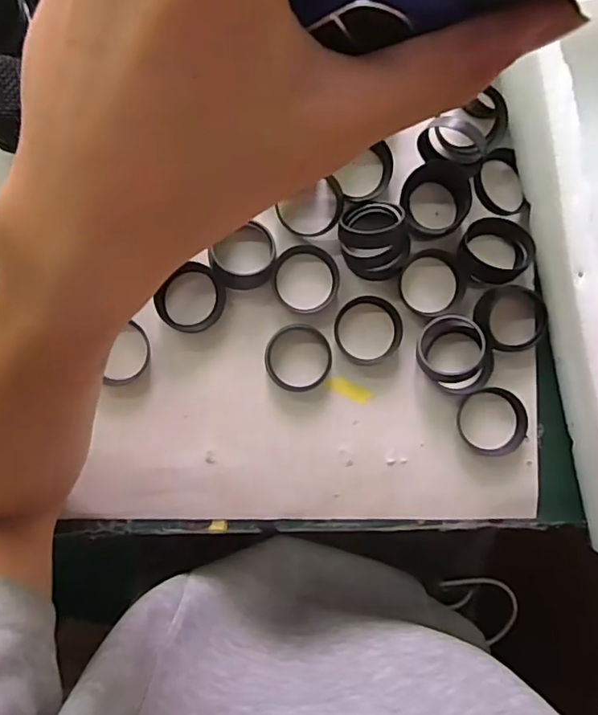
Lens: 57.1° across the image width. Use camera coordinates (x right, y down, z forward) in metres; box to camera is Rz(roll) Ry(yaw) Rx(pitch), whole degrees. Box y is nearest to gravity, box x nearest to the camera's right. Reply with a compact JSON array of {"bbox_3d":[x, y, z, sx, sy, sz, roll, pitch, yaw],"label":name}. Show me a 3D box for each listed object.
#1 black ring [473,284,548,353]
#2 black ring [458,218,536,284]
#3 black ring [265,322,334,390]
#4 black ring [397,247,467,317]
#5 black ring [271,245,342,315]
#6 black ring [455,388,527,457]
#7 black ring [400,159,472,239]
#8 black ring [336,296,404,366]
[{"bbox_3d":[0.140,-0.026,0.359,0.046,0.017,0.044,0,87,-2],"label":"black ring"},{"bbox_3d":[0.128,-0.070,0.362,0.042,0.016,0.044,0,87,-2],"label":"black ring"},{"bbox_3d":[0.000,0.000,0.357,0.044,0.005,0.044,0,87,-2],"label":"black ring"},{"bbox_3d":[0.089,-0.050,0.362,0.043,0.010,0.044,0,87,-2],"label":"black ring"},{"bbox_3d":[0.005,-0.051,0.359,0.044,0.007,0.043,0,87,-2],"label":"black ring"},{"bbox_3d":[0.127,0.042,0.360,0.043,0.008,0.045,0,87,-2],"label":"black ring"},{"bbox_3d":[0.090,-0.106,0.361,0.043,0.015,0.053,37,87,0],"label":"black ring"},{"bbox_3d":[0.046,-0.018,0.360,0.044,0.007,0.044,0,87,-2],"label":"black ring"}]

